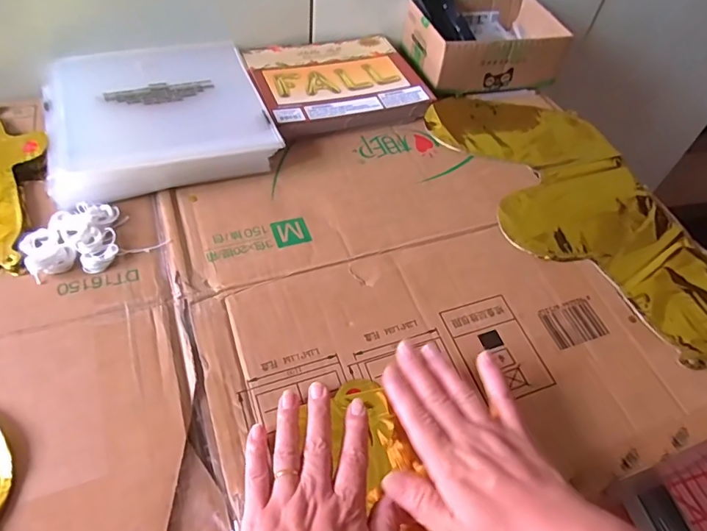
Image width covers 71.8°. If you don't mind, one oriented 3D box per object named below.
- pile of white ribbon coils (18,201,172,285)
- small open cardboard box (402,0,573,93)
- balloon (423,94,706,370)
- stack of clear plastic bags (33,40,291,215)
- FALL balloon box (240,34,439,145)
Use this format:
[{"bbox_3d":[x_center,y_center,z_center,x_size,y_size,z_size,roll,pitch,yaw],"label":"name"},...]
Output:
[{"bbox_3d":[-0.240,-0.026,0.435,0.098,0.014,0.079,-31,61,-26],"label":"pile of white ribbon coils"},{"bbox_3d":[0.177,-0.304,0.661,0.189,0.070,0.135,-10,54,-14],"label":"small open cardboard box"},{"bbox_3d":[0.245,-0.061,0.515,0.194,0.014,0.429,-13,55,-15],"label":"balloon"},{"bbox_3d":[-0.218,-0.176,0.542,0.221,0.033,0.240,-16,56,-18],"label":"stack of clear plastic bags"},{"bbox_3d":[-0.023,-0.235,0.621,0.202,0.025,0.174,-18,57,-19],"label":"FALL balloon box"}]

